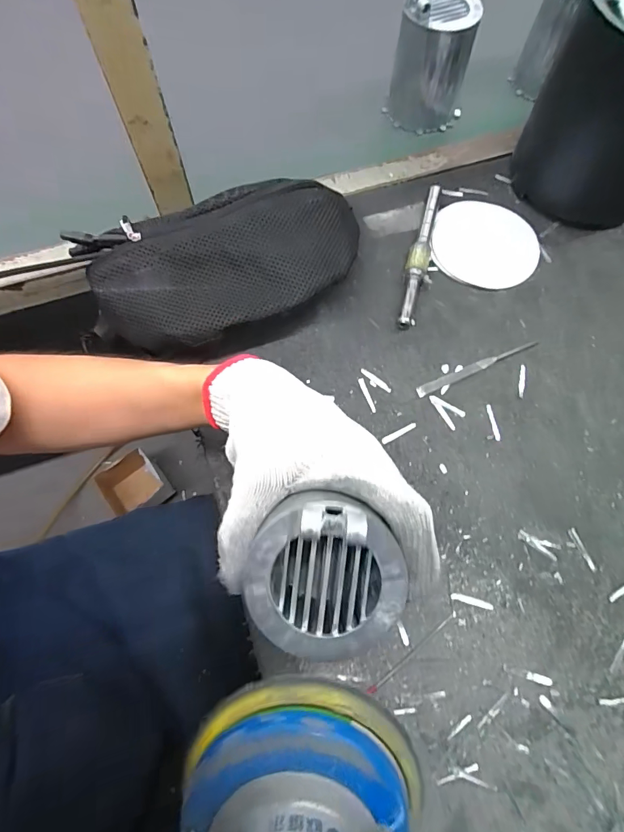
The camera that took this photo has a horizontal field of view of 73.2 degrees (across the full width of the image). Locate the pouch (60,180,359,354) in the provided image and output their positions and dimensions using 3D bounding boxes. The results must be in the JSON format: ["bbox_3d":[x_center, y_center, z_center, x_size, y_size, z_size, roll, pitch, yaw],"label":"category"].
[{"bbox_3d":[-0.081,-0.141,0.394,0.266,0.057,0.129,-15,70,-6],"label":"pouch"}]

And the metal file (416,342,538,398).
[{"bbox_3d":[0.164,-0.049,0.416,0.133,0.004,0.010,-24,71,-9],"label":"metal file"}]

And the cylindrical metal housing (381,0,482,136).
[{"bbox_3d":[0.147,-0.428,0.512,0.076,0.126,0.074,0,69,0],"label":"cylindrical metal housing"}]

